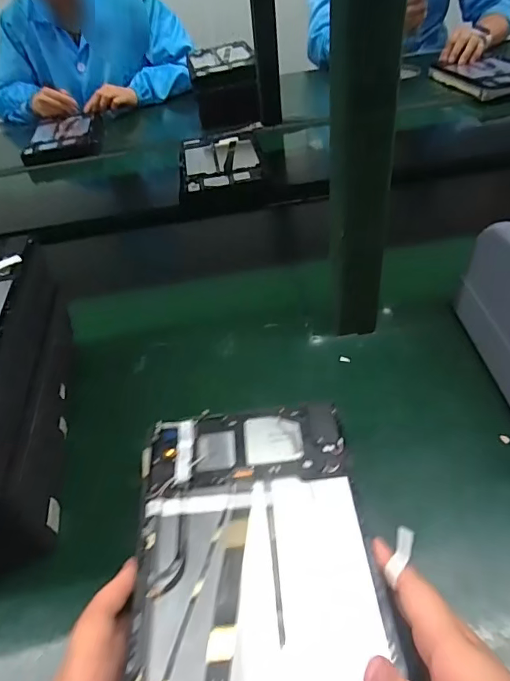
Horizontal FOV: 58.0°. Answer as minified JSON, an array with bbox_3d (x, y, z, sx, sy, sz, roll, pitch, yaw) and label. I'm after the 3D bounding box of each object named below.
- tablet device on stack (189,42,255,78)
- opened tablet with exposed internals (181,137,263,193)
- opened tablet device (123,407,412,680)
[{"bbox_3d":[-0.075,-0.640,1.045,0.142,0.022,0.200,-8,45,-1],"label":"tablet device on stack"},{"bbox_3d":[-0.066,-0.332,0.840,0.136,0.017,0.228,-8,45,-2],"label":"opened tablet with exposed internals"},{"bbox_3d":[0.000,0.141,0.280,0.146,0.011,0.235,-7,45,-1],"label":"opened tablet device"}]

